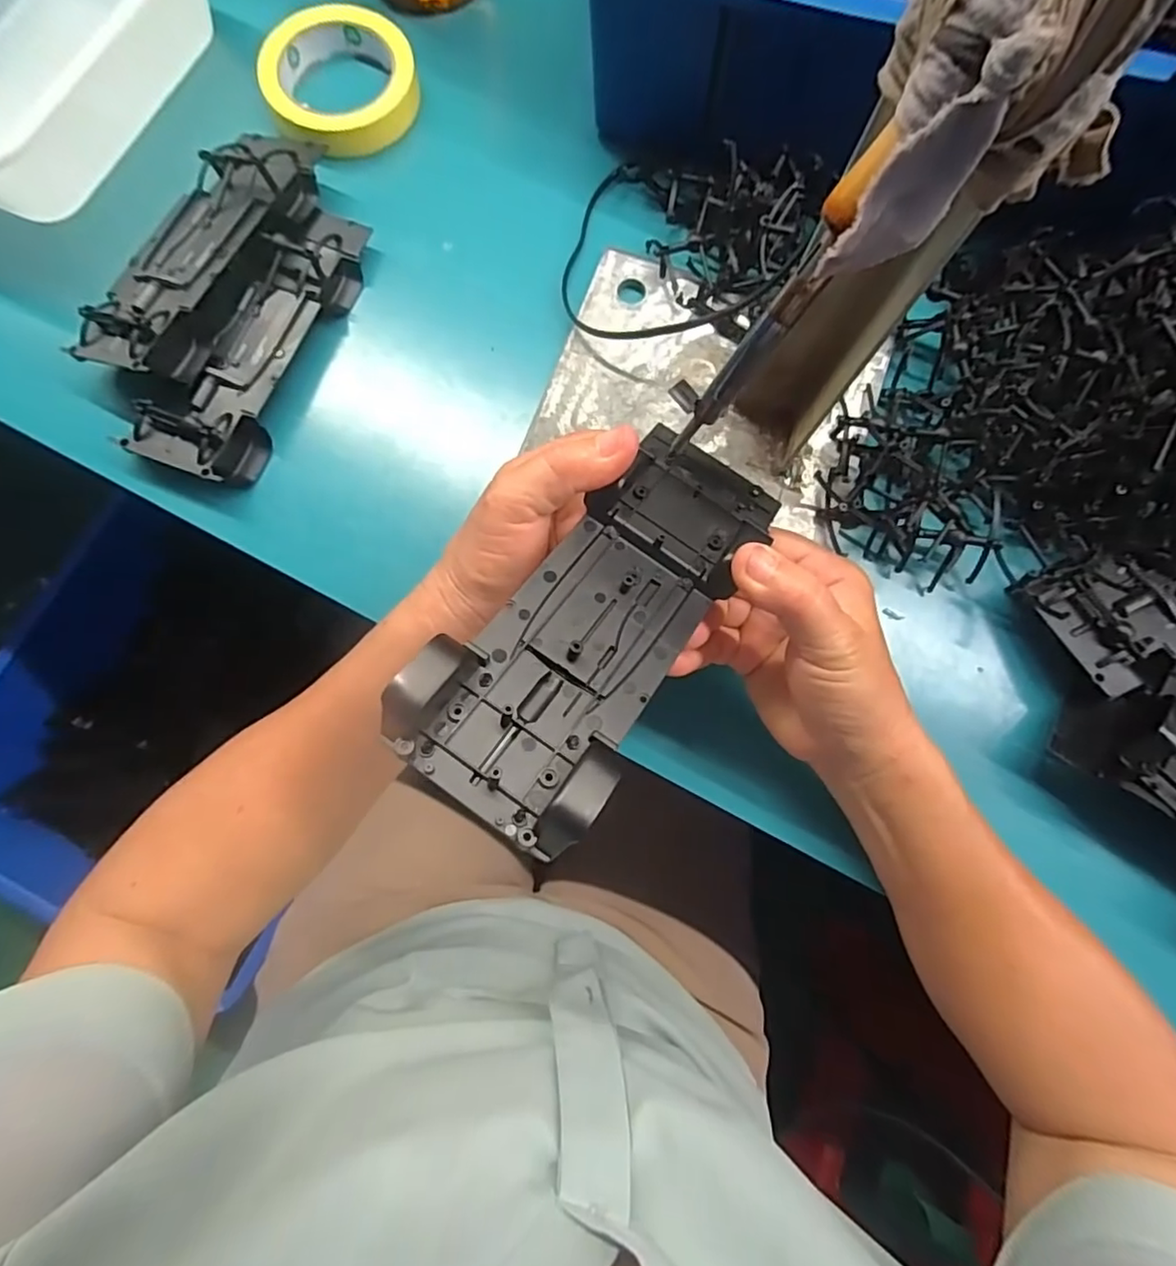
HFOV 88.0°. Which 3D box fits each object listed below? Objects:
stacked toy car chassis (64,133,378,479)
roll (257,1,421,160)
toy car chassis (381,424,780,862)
[{"bbox_3d":[-0.218,-0.206,0.366,0.112,0.042,0.226,19,81,2],"label":"stacked toy car chassis"},{"bbox_3d":[-0.168,-0.373,0.416,0.102,0.029,0.099,0,80,-1],"label":"roll"},{"bbox_3d":[0.011,-0.014,0.243,0.073,0.020,0.192,35,61,5],"label":"toy car chassis"}]

